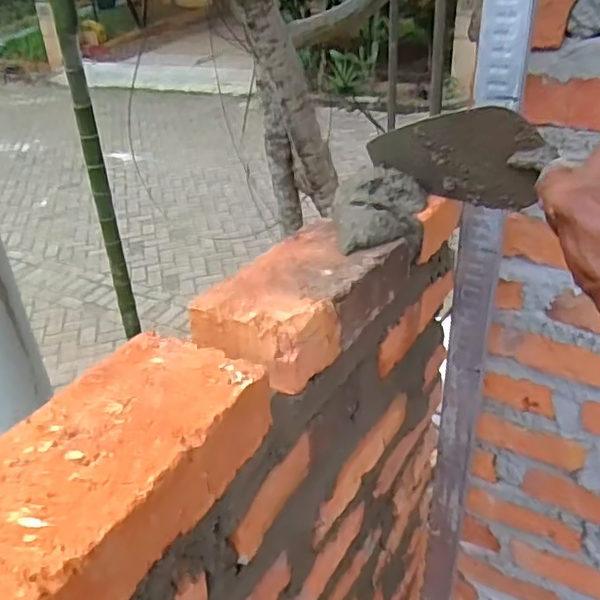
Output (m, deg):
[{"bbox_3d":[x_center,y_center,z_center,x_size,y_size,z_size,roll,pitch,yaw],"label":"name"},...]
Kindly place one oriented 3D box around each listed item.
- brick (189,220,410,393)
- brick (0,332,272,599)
[{"bbox_3d":[0.007,-0.007,0.407,0.078,0.038,0.169,16,35,28],"label":"brick"},{"bbox_3d":[-0.088,0.079,0.273,0.076,0.043,0.159,15,34,26],"label":"brick"}]

